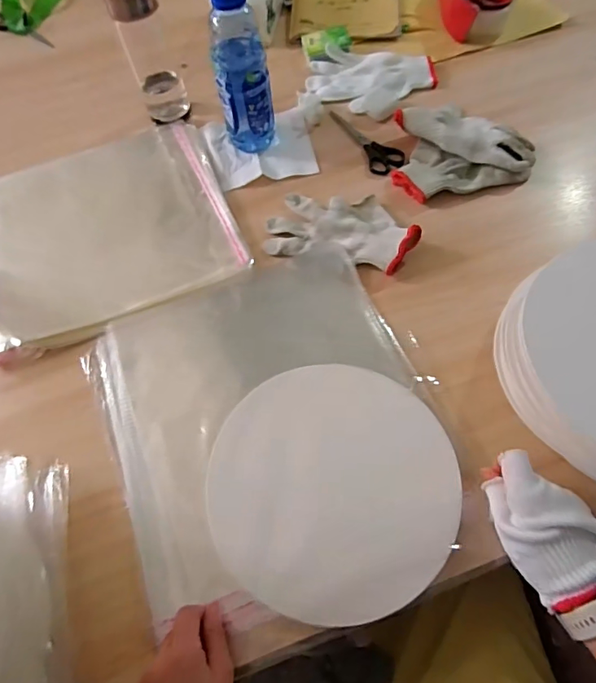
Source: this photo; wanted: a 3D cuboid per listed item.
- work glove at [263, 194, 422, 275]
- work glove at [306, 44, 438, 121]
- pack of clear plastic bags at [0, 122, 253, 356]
[{"bbox_3d":[0.055,-0.146,0.586,0.182,0.029,0.097,12,63,10],"label":"work glove"},{"bbox_3d":[0.114,-0.406,0.725,0.195,0.021,0.136,5,62,6],"label":"work glove"},{"bbox_3d":[-0.266,-0.155,0.625,0.339,0.022,0.306,-22,62,-9],"label":"pack of clear plastic bags"}]

